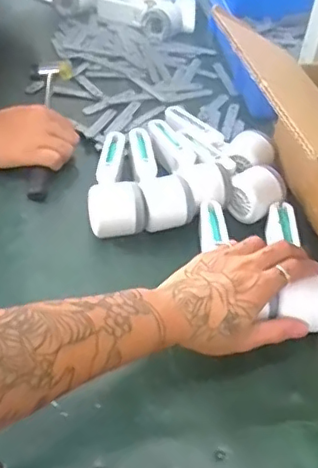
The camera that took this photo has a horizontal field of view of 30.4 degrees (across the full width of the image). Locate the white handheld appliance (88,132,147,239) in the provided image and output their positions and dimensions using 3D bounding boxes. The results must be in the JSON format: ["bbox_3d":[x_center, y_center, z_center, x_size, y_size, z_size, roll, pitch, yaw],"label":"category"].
[{"bbox_3d":[-0.058,-0.059,0.681,0.061,0.050,0.163,-3,44,-12],"label":"white handheld appliance"}]

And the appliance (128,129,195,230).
[{"bbox_3d":[-0.006,-0.068,0.713,0.057,0.041,0.166,-6,45,-13],"label":"appliance"}]

